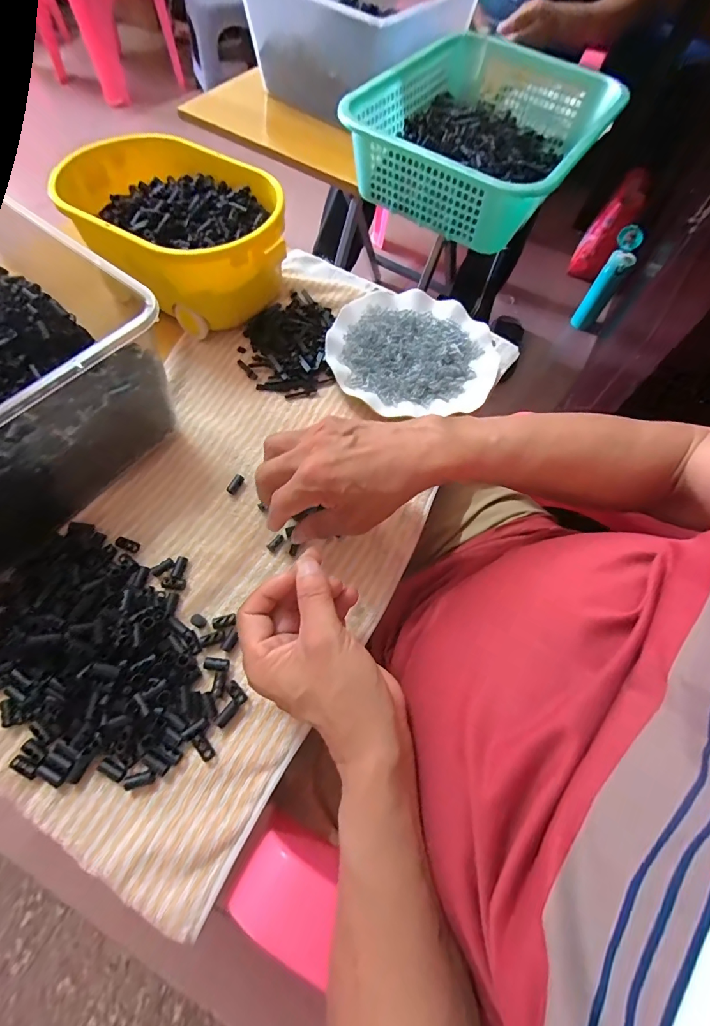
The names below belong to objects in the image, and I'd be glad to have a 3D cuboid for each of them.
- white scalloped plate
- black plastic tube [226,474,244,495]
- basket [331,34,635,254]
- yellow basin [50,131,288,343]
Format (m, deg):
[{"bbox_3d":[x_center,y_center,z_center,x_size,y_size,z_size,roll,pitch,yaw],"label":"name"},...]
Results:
[{"bbox_3d":[0.064,-0.180,0.456,0.182,0.014,0.168,-8,65,-8],"label":"white scalloped plate"},{"bbox_3d":[-0.113,-0.028,0.387,0.010,0.009,0.019,29,66,10],"label":"black plastic tube"},{"bbox_3d":[0.182,-0.553,0.606,0.301,0.094,0.384,30,66,11],"label":"basket"},{"bbox_3d":[-0.188,-0.299,0.450,0.231,0.095,0.182,3,64,-2],"label":"yellow basin"}]

